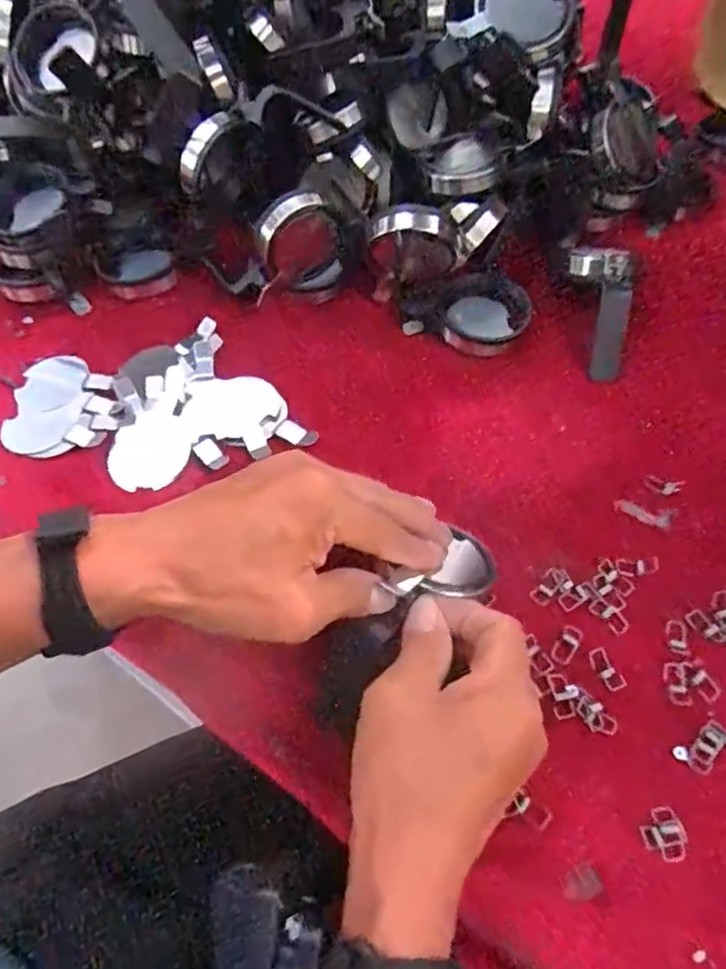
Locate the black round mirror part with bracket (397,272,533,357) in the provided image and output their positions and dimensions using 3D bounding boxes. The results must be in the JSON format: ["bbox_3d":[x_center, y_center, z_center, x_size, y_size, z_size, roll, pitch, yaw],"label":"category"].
[{"bbox_3d":[0.084,-0.128,0.500,0.097,0.023,0.059,-15,59,-8],"label":"black round mirror part with bracket"}]

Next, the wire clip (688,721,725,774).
[{"bbox_3d":[0.180,0.137,0.342,0.026,0.004,0.014,-40,65,-21],"label":"wire clip"}]

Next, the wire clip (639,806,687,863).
[{"bbox_3d":[0.147,0.171,0.321,0.020,0.005,0.023,-20,59,-11],"label":"wire clip"}]

